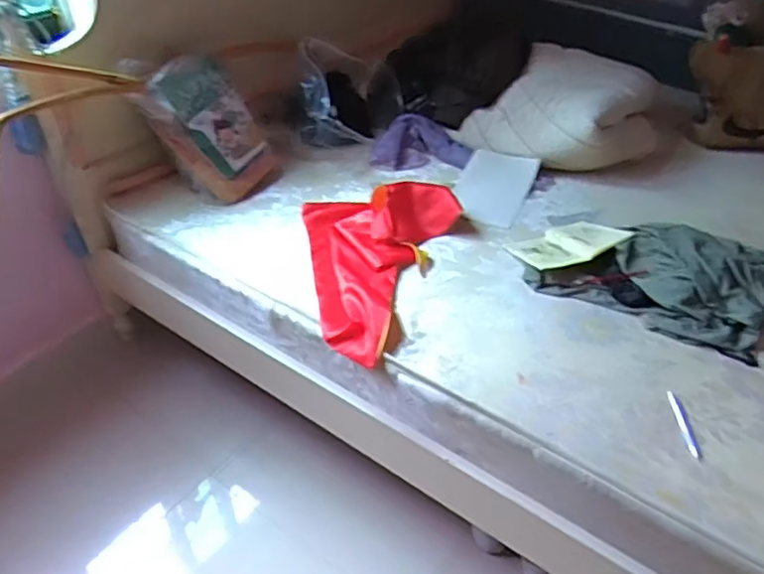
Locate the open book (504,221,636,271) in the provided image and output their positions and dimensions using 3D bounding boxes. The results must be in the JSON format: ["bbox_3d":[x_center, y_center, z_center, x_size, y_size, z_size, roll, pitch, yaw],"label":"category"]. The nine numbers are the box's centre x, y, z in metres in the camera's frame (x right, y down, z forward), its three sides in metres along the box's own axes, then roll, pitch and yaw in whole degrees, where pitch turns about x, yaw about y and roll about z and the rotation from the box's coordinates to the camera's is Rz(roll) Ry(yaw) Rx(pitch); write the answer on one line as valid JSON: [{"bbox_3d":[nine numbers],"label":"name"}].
[{"bbox_3d":[0.435,-0.103,1.457,0.226,0.027,0.173,-22,33,-8],"label":"open book"}]

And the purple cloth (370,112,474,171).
[{"bbox_3d":[0.112,-0.422,1.808,0.289,0.104,0.156,1,40,2],"label":"purple cloth"}]

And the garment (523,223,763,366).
[{"bbox_3d":[0.653,-0.023,1.323,0.647,0.097,0.345,5,44,7],"label":"garment"}]

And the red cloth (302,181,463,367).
[{"bbox_3d":[-0.004,-0.058,1.401,0.365,0.092,0.526,0,44,1],"label":"red cloth"}]

